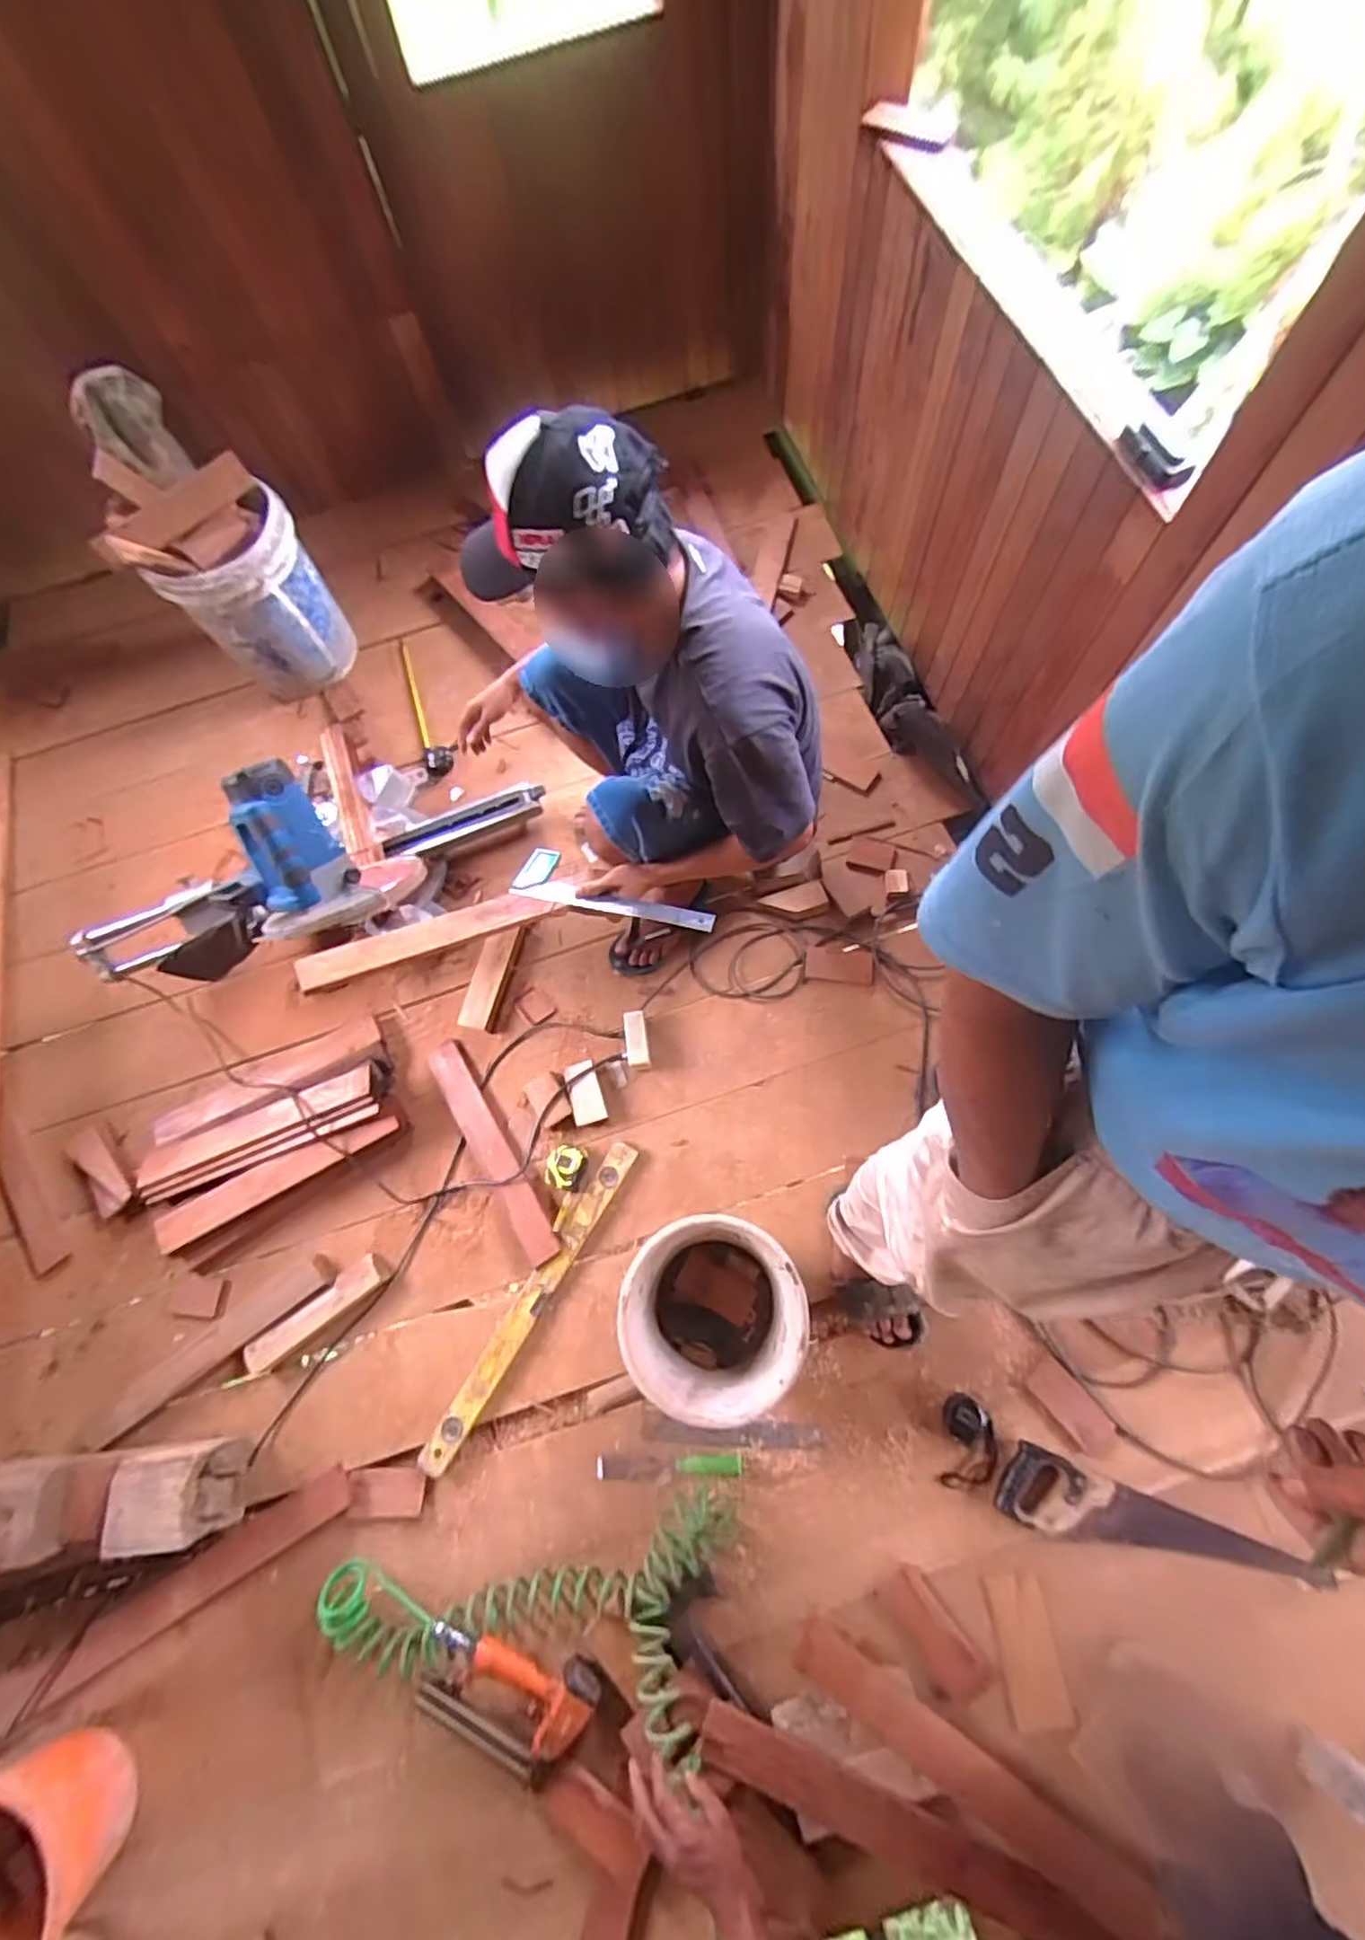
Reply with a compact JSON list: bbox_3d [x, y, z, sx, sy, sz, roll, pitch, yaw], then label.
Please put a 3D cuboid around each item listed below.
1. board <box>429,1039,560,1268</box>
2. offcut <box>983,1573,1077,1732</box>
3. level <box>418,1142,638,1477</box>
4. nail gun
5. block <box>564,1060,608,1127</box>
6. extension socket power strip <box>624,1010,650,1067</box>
[{"bbox_3d":[-0.367,0.340,1.325,0.067,0.019,0.458,-31,76,-9],"label":"board"},{"bbox_3d":[0.505,0.996,1.014,0.081,0.014,0.167,-11,59,8],"label":"offcut"},{"bbox_3d":[-0.279,0.597,1.264,0.065,0.018,0.626,31,76,9],"label":"level"},{"bbox_3d":[-0.274,1.110,1.065,0.268,0.055,0.172,22,75,12],"label":"nail gun"},{"bbox_3d":[-0.191,0.240,1.358,0.060,0.020,0.120,-16,74,-5],"label":"block"},{"bbox_3d":[-0.090,0.136,1.351,0.044,0.033,0.113,-7,100,-2],"label":"extension socket power strip"}]

